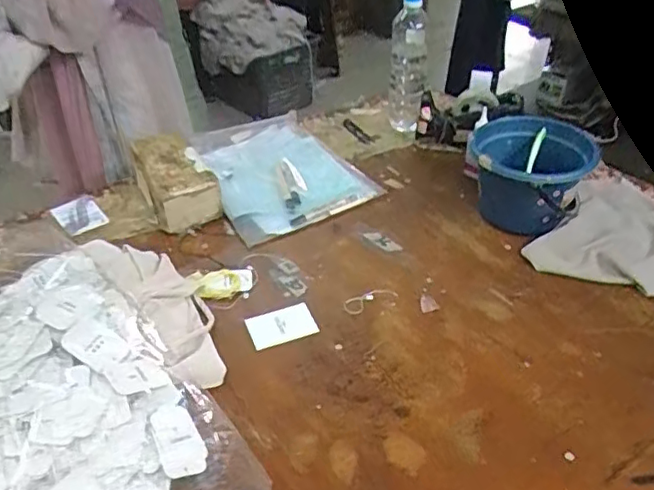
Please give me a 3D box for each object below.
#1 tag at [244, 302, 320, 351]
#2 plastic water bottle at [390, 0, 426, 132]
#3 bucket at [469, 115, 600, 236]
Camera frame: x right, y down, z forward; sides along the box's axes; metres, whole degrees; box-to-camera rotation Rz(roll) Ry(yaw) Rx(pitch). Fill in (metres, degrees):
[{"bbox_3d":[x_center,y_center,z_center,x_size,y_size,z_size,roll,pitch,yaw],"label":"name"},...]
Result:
[{"bbox_3d":[-0.064,0.113,0.856,0.091,0.007,0.063,-15,49,-18],"label":"tag"},{"bbox_3d":[0.154,-0.338,1.174,0.072,0.272,0.056,5,38,11],"label":"plastic water bottle"},{"bbox_3d":[0.334,-0.106,1.008,0.180,0.131,0.195,0,38,1],"label":"bucket"}]

